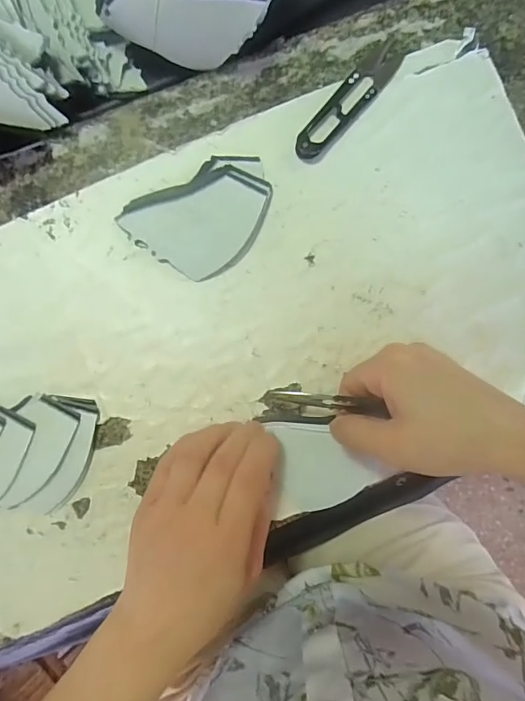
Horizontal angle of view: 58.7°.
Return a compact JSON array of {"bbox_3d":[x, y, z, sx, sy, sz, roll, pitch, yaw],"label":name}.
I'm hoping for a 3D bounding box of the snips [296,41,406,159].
[{"bbox_3d":[0.060,-0.171,0.318,0.023,0.007,0.100,40,88,1],"label":"snips"}]

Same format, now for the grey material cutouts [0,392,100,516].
[{"bbox_3d":[-0.185,0.068,0.301,0.151,0.011,0.072,-1,88,-1],"label":"grey material cutouts"}]

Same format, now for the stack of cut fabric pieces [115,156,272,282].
[{"bbox_3d":[-0.037,-0.088,0.310,0.097,0.012,0.067,-32,89,-1],"label":"stack of cut fabric pieces"}]

